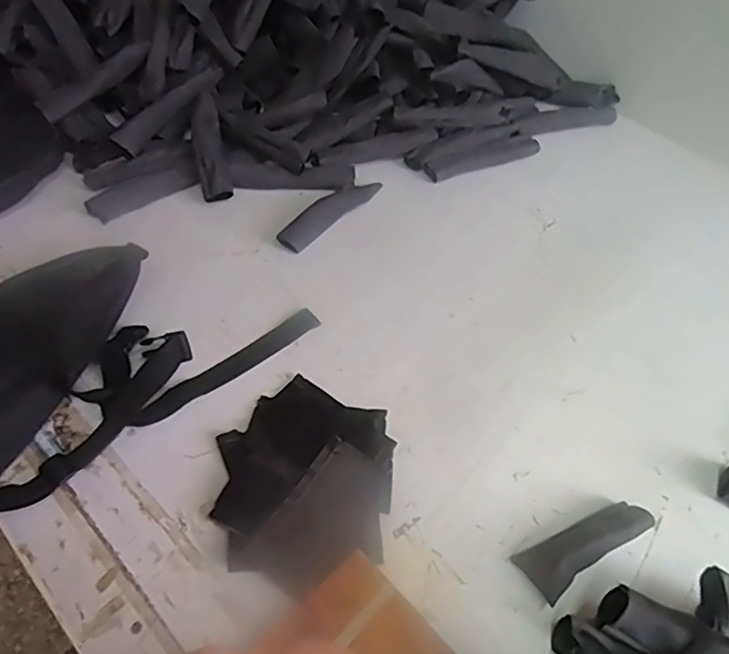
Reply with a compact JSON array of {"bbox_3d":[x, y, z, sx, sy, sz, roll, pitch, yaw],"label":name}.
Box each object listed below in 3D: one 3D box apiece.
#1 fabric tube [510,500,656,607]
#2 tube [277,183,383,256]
[{"bbox_3d":[0.169,0.165,0.440,0.102,0.031,0.037,-23,58,-17],"label":"fabric tube"},{"bbox_3d":[-0.037,-0.132,0.651,0.033,0.015,0.139,38,62,23],"label":"tube"}]

